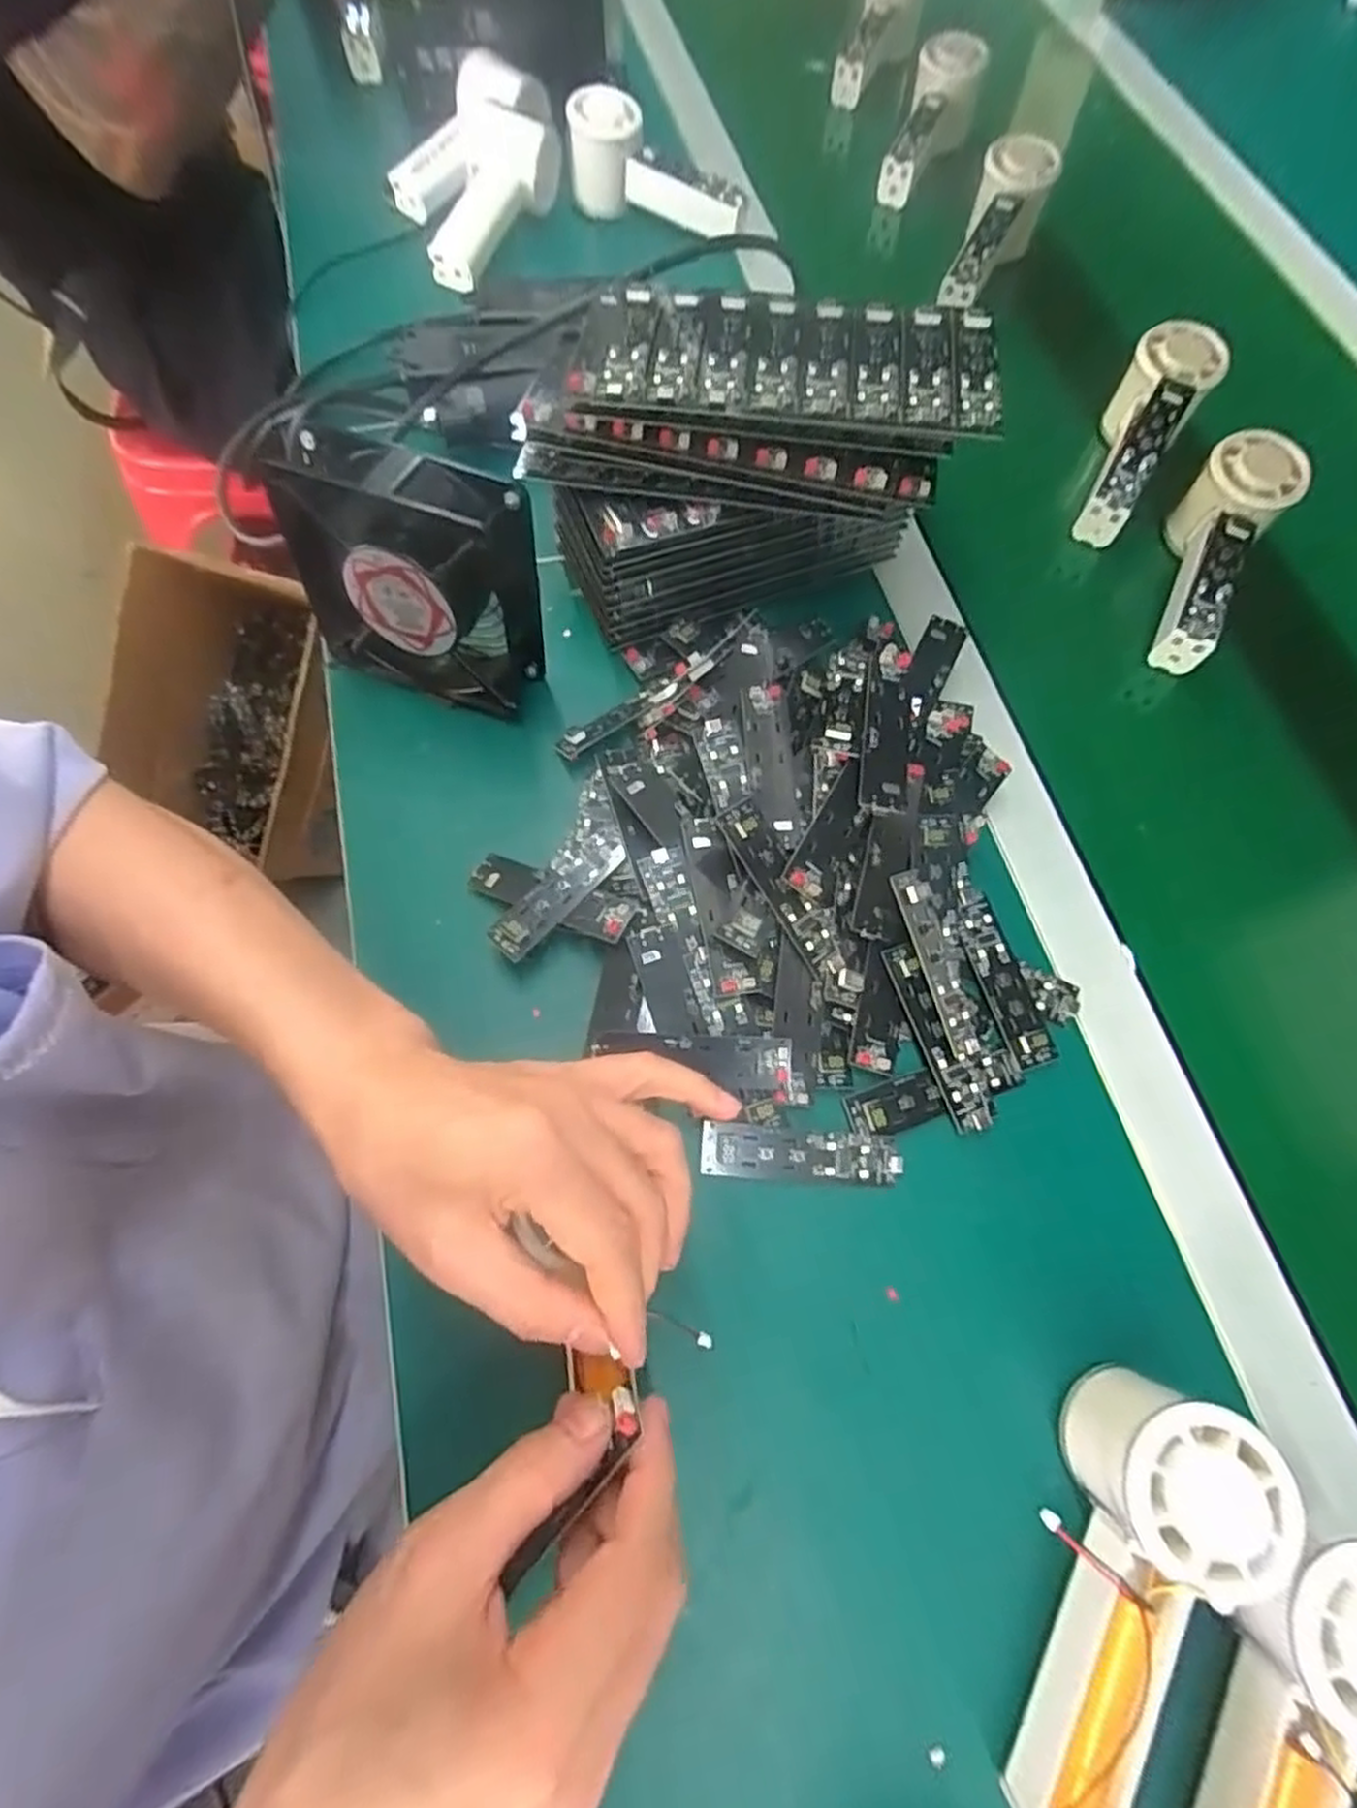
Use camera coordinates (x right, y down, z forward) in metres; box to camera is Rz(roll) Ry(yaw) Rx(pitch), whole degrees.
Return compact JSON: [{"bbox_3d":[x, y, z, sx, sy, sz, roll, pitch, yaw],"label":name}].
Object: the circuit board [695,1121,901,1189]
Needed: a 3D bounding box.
[{"bbox_3d":[0.056,0.116,0.345,0.091,0.005,0.023,3,69,0],"label":"circuit board"}]

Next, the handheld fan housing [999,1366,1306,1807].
[{"bbox_3d":[0.164,0.252,0.265,0.052,0.056,0.146,21,70,7],"label":"handheld fan housing"}]

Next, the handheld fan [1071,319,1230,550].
[{"bbox_3d":[0.311,-0.311,0.505,0.054,0.051,0.156,24,87,8],"label":"handheld fan"}]

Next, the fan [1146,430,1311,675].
[{"bbox_3d":[0.336,-0.216,0.473,0.056,0.051,0.155,22,83,7],"label":"fan"}]

